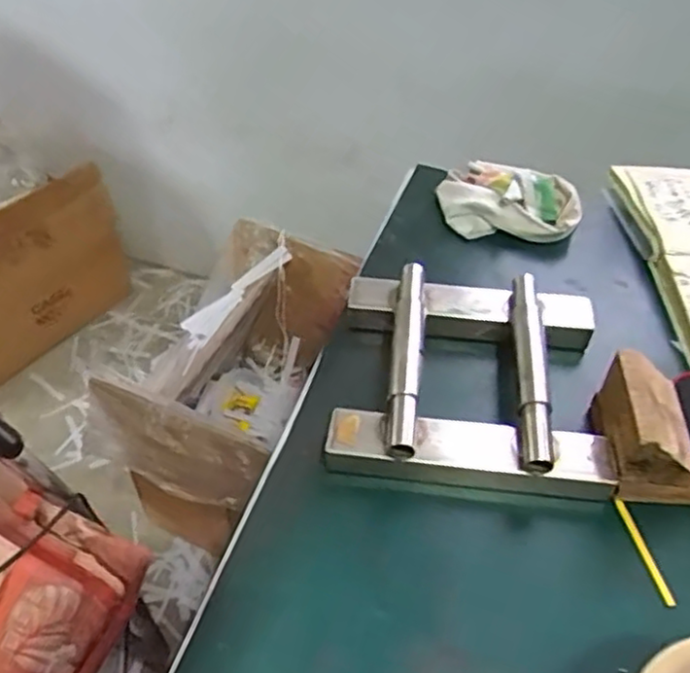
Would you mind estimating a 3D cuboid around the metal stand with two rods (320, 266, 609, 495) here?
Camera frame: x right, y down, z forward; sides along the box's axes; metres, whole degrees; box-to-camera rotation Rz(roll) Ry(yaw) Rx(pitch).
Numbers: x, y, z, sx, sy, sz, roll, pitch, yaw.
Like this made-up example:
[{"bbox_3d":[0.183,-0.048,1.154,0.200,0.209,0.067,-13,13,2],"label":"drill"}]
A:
[{"bbox_3d":[0.094,0.025,0.533,0.192,0.049,0.178,6,47,3],"label":"metal stand with two rods"}]

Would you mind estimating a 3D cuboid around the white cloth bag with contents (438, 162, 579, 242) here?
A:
[{"bbox_3d":[0.160,-0.137,0.687,0.134,0.043,0.083,5,47,2],"label":"white cloth bag with contents"}]

